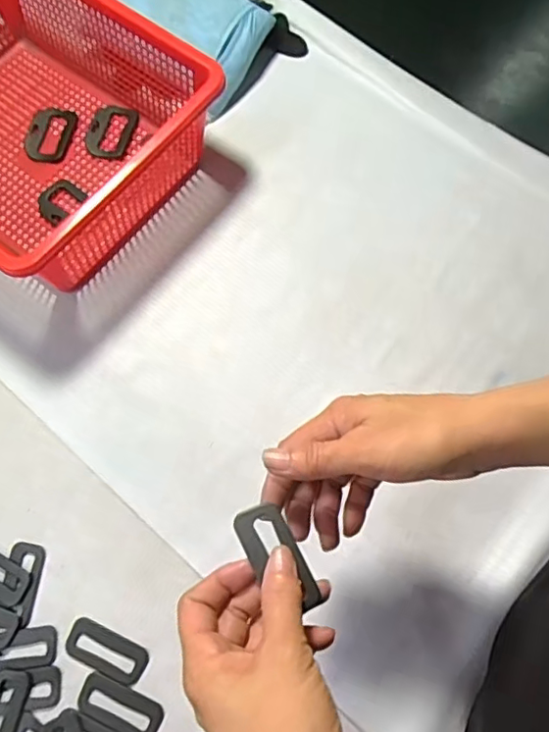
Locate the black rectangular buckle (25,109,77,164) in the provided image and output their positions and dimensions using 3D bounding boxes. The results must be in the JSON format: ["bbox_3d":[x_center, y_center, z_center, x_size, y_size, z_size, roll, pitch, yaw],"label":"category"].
[{"bbox_3d":[-0.216,-0.223,0.555,0.039,0.009,0.060,7,71,2],"label":"black rectangular buckle"}]

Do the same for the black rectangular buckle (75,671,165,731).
[{"bbox_3d":[-0.107,0.236,0.398,0.060,0.004,0.027,23,72,8],"label":"black rectangular buckle"}]

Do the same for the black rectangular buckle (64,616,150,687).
[{"bbox_3d":[-0.120,0.202,0.409,0.060,0.004,0.026,24,73,8],"label":"black rectangular buckle"}]

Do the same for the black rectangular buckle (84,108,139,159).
[{"bbox_3d":[-0.161,-0.226,0.554,0.045,0.010,0.053,18,72,6],"label":"black rectangular buckle"}]

